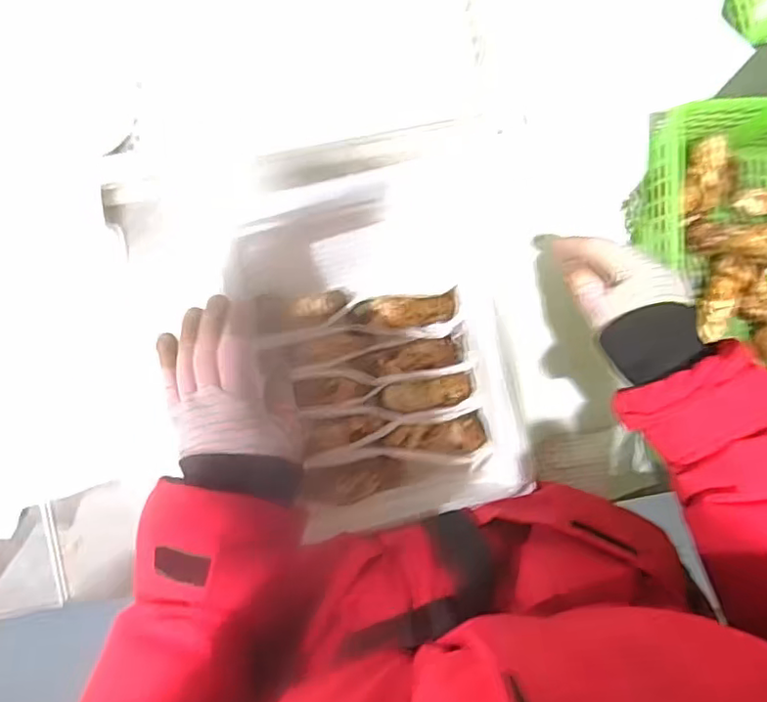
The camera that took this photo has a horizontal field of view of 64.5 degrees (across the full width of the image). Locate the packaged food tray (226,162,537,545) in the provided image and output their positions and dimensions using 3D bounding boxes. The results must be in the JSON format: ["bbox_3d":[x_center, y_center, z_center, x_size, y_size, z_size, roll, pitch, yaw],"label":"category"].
[{"bbox_3d":[-0.006,0.002,0.530,0.206,0.070,0.286,-14,94,-2],"label":"packaged food tray"}]

